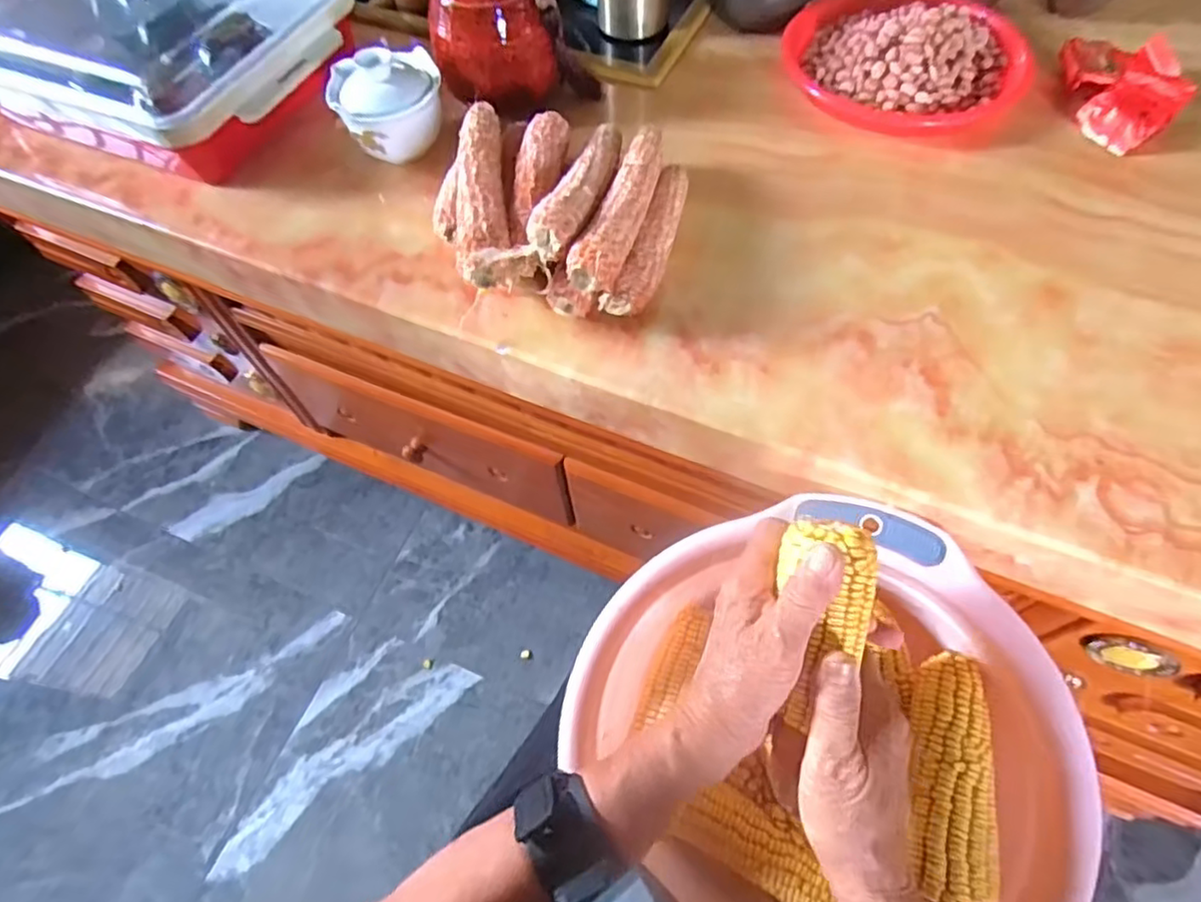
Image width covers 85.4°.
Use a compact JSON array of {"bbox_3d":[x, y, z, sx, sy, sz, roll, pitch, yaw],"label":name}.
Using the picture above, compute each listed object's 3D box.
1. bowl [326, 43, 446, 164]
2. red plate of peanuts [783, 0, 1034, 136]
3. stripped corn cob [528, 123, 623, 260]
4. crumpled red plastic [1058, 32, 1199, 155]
[{"bbox_3d":[-0.168,-0.277,0.517,0.082,0.060,0.069,-13,60,-4],"label":"bowl"},{"bbox_3d":[0.261,-0.345,0.558,0.183,0.038,0.189,-1,60,2],"label":"red plate of peanuts"},{"bbox_3d":[-0.009,-0.192,0.453,0.031,0.029,0.144,16,62,12],"label":"stripped corn cob"},{"bbox_3d":[0.416,-0.292,0.524,0.082,0.031,0.125,17,62,13],"label":"crumpled red plastic"}]

